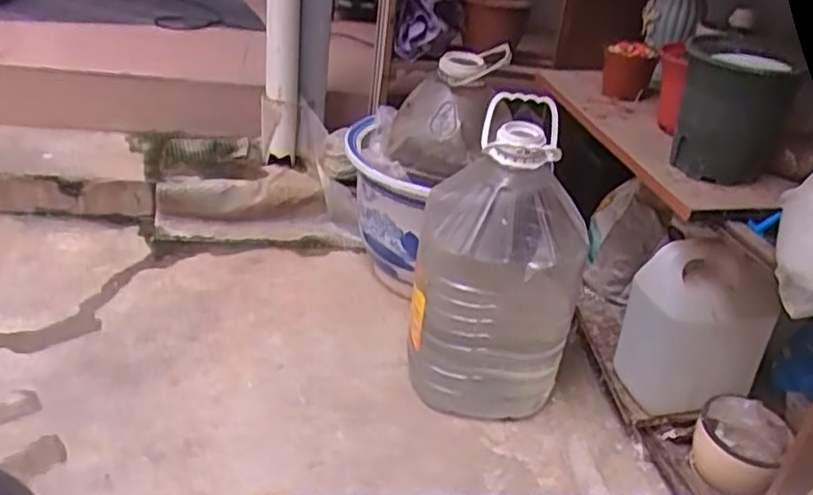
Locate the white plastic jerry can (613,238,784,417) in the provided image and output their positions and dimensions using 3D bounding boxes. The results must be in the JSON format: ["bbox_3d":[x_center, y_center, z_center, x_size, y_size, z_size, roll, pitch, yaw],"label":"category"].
[{"bbox_3d":[0.450,0.116,1.052,0.170,0.276,0.146,-6,32,-22],"label":"white plastic jerry can"}]

